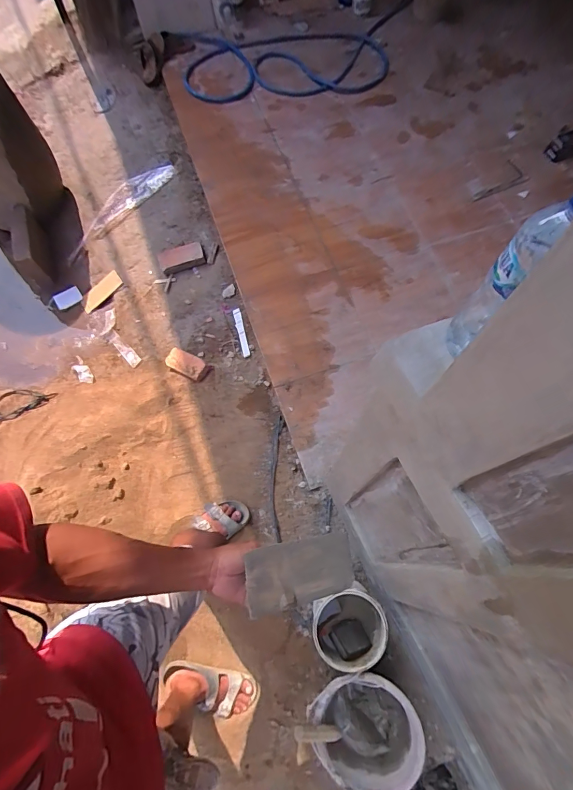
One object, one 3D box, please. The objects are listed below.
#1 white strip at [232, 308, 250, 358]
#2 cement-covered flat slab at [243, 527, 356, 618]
[{"bbox_3d":[-0.170,-0.235,1.494,0.029,0.007,0.201,-16,75,8],"label":"white strip"},{"bbox_3d":[0.022,0.245,0.546,0.155,0.013,0.085,-4,83,-22],"label":"cement-covered flat slab"}]

